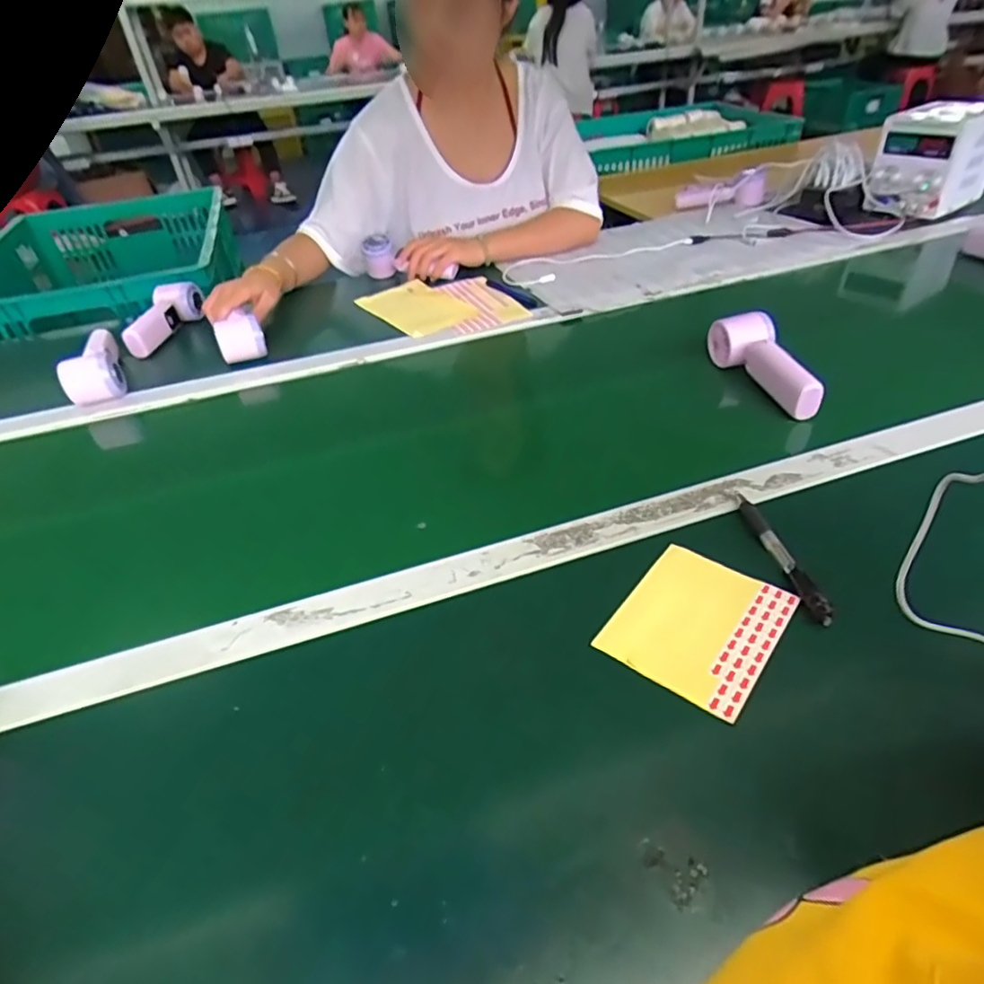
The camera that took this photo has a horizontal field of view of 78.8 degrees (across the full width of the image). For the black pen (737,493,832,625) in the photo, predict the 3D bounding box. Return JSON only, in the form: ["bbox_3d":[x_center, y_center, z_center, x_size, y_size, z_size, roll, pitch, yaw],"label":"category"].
[{"bbox_3d":[0.221,0.045,0.461,0.014,0.011,0.138,-7,39,-2],"label":"black pen"}]

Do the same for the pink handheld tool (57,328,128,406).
[{"bbox_3d":[-0.516,-0.165,0.772,0.064,0.054,0.140,-22,42,-20],"label":"pink handheld tool"}]

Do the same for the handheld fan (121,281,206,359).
[{"bbox_3d":[-0.495,-0.265,0.912,0.058,0.061,0.177,-4,39,1],"label":"handheld fan"}]

